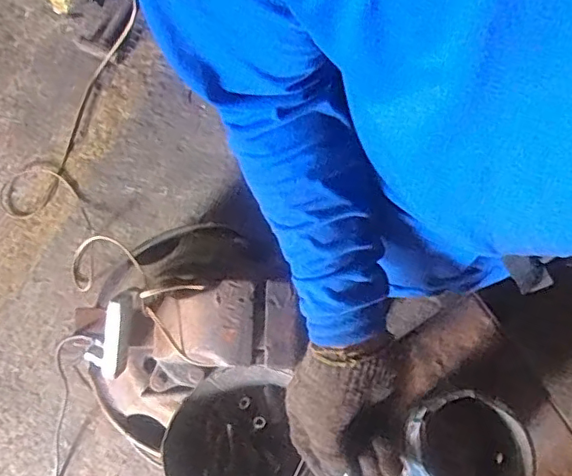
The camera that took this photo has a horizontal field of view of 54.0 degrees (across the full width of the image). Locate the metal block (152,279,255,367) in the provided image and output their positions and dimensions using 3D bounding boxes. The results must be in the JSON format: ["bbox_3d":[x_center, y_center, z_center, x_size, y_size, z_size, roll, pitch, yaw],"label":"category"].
[{"bbox_3d":[-0.137,0.138,0.871,0.044,0.223,0.121,11,72,-42],"label":"metal block"}]

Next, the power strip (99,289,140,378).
[{"bbox_3d":[-0.268,0.153,0.901,0.039,0.059,0.154,15,101,3],"label":"power strip"}]

